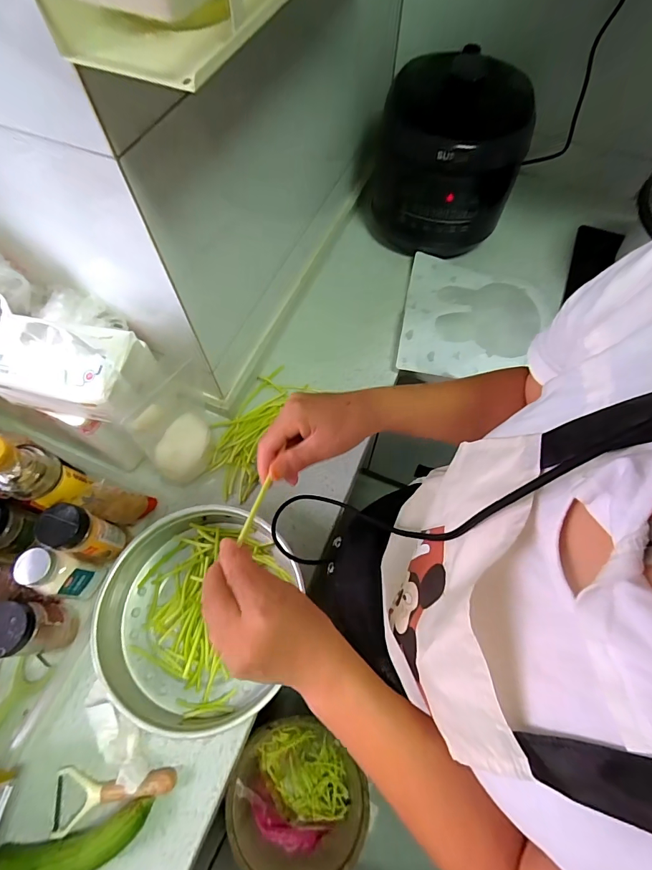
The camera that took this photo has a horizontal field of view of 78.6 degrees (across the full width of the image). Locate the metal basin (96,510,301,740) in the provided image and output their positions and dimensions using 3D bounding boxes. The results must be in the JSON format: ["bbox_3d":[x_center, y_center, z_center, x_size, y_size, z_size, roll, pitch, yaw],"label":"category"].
[{"bbox_3d":[-0.168,0.227,0.524,0.234,0.061,0.256,0,64,0],"label":"metal basin"}]

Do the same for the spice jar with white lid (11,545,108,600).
[{"bbox_3d":[-0.338,0.183,0.518,0.053,0.116,0.049,7,64,3],"label":"spice jar with white lid"}]

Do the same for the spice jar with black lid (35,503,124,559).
[{"bbox_3d":[-0.314,0.128,0.517,0.053,0.121,0.051,0,64,0],"label":"spice jar with black lid"}]

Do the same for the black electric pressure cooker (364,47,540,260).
[{"bbox_3d":[0.224,-0.519,0.775,0.243,0.276,0.227,-1,64,0],"label":"black electric pressure cooker"}]

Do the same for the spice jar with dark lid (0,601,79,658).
[{"bbox_3d":[-0.362,0.237,0.489,0.053,0.105,0.055,0,64,0],"label":"spice jar with dark lid"}]

